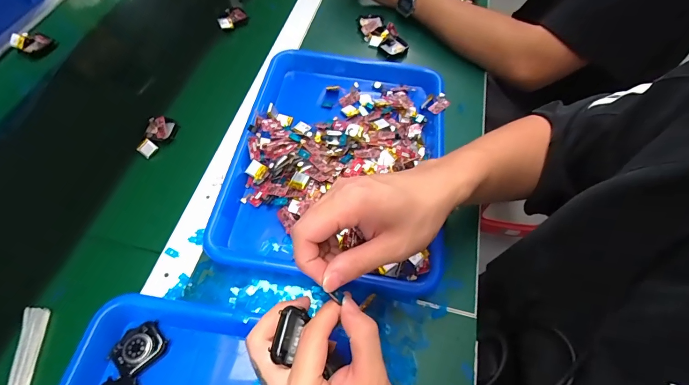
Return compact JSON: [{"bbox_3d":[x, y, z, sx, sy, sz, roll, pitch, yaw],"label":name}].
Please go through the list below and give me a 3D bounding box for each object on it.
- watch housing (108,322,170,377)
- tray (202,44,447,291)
[{"bbox_3d":[-0.189,0.143,0.321,0.043,0.008,0.037,-37,68,-22],"label":"watch housing"},{"bbox_3d":[-0.005,-0.050,0.438,0.249,0.047,0.323,9,59,3],"label":"tray"}]

